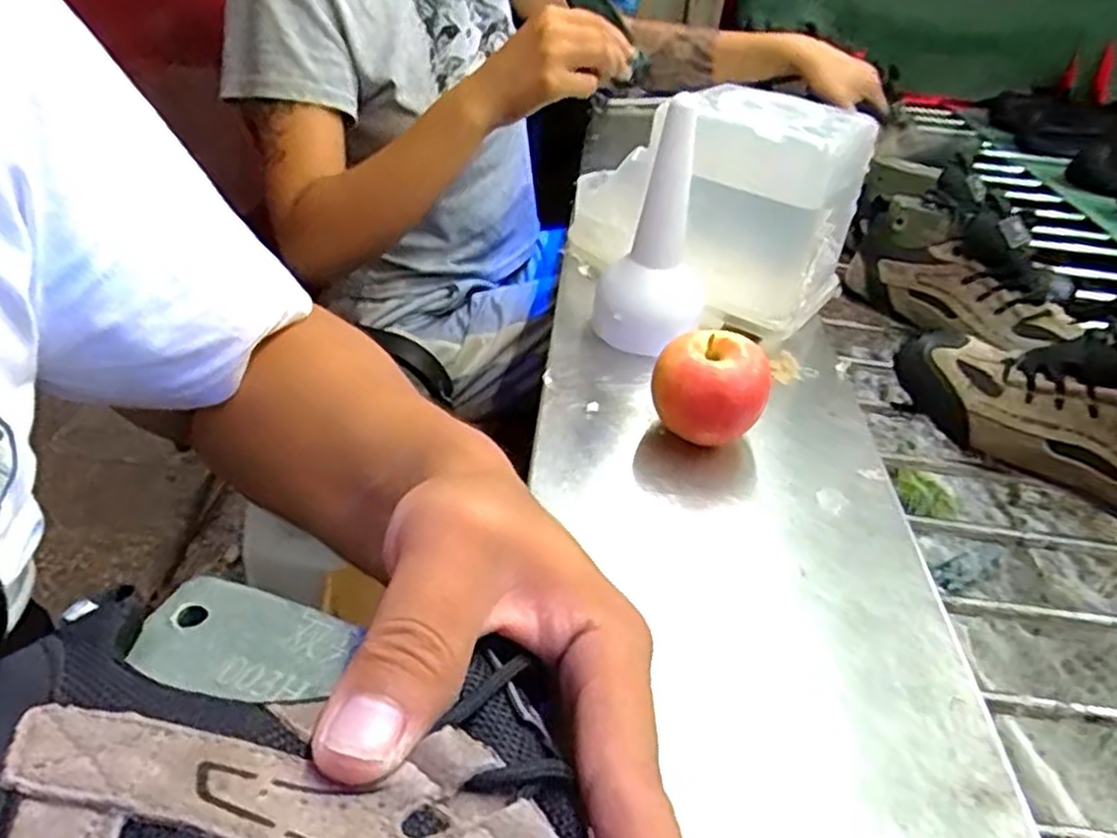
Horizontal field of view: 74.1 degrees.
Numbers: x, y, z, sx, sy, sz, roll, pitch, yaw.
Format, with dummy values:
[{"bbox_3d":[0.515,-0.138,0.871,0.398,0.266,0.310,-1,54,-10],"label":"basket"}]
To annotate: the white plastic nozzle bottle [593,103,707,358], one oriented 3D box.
[{"bbox_3d":[0.077,-0.143,0.571,0.084,0.174,0.068,7,38,2],"label":"white plastic nozzle bottle"}]

